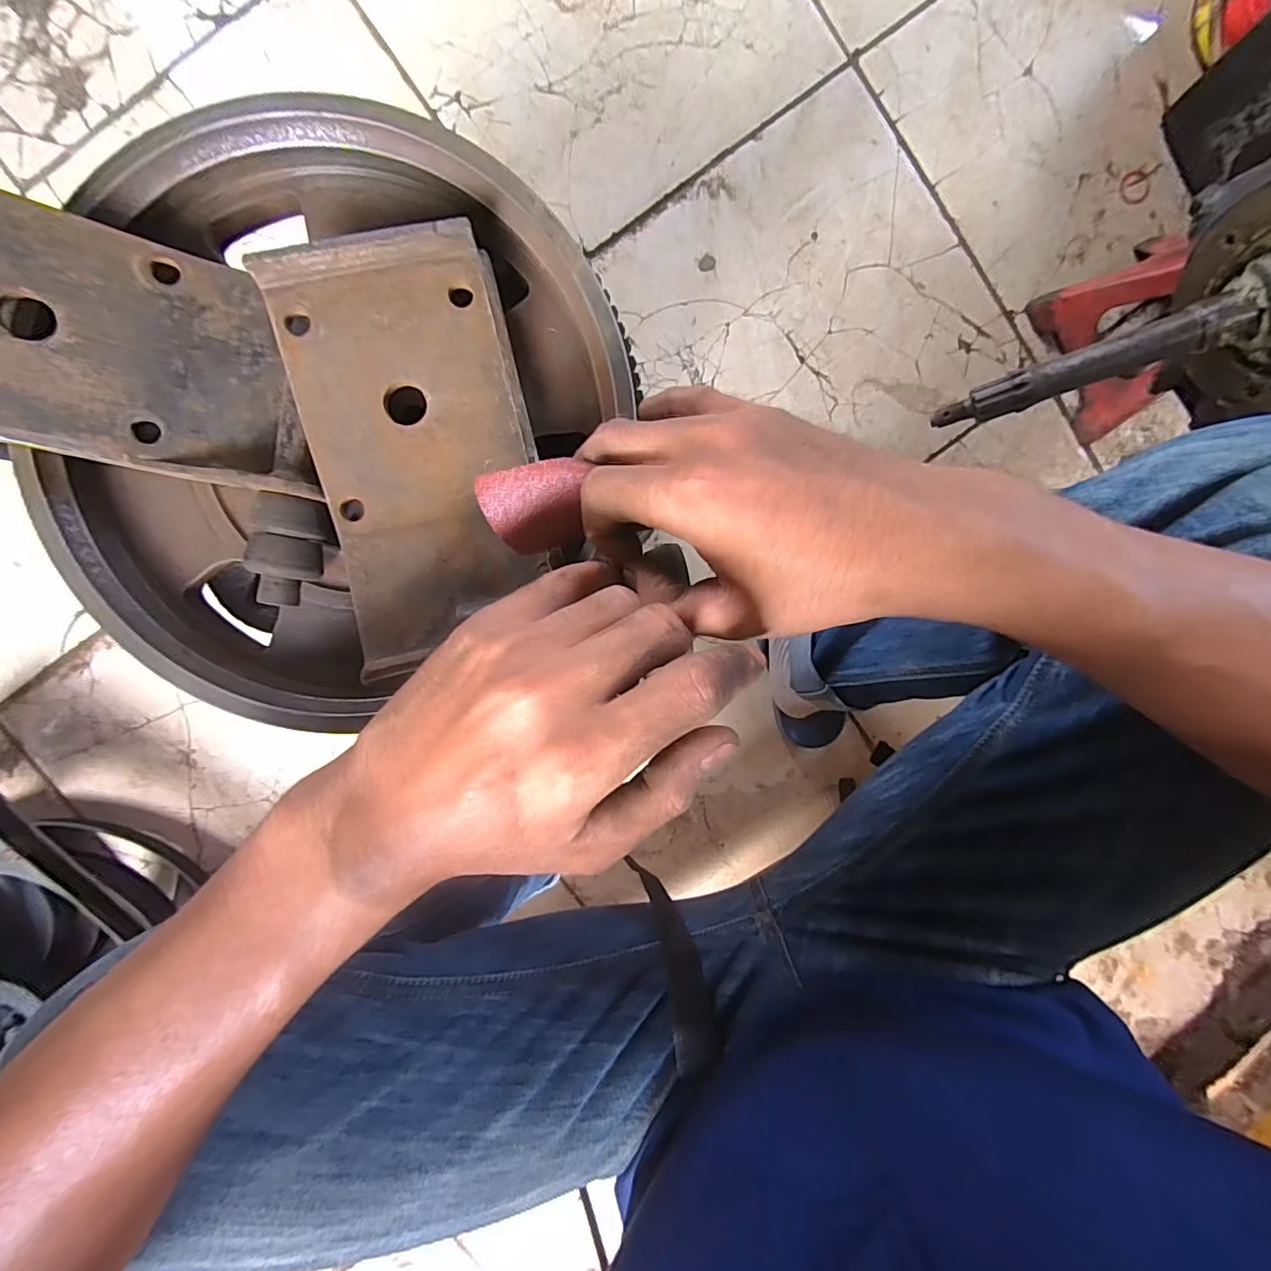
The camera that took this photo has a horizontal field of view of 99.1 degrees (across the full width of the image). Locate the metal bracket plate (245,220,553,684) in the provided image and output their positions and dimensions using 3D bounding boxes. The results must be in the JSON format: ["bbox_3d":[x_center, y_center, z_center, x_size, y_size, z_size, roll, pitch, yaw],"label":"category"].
[{"bbox_3d":[-0.104,-0.088,0.269,0.103,0.027,0.191,-13,96,-1],"label":"metal bracket plate"}]

